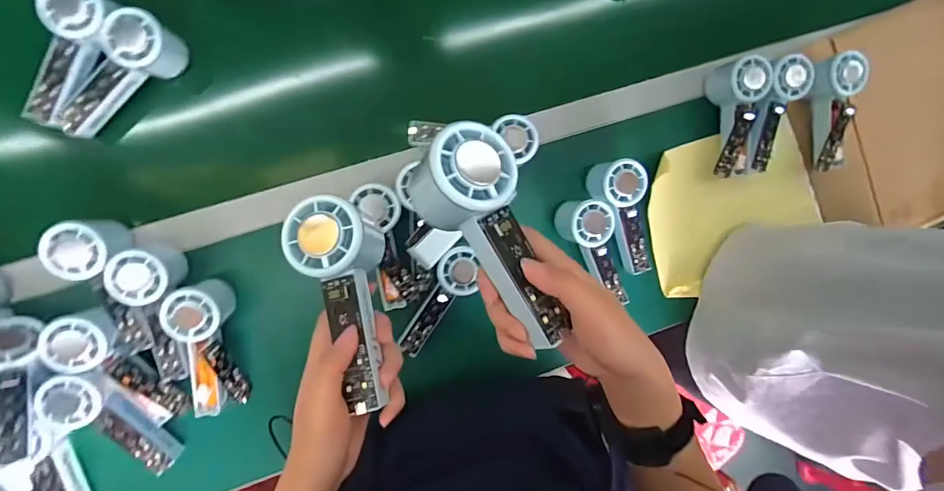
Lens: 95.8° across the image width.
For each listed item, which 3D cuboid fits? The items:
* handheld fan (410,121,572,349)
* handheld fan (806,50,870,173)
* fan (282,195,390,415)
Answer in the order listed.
[{"bbox_3d":[0.017,-0.005,0.290,0.064,0.054,0.154,-38,101,-23],"label":"handheld fan"},{"bbox_3d":[0.502,-0.183,0.592,0.052,0.055,0.151,-10,94,-8],"label":"handheld fan"},{"bbox_3d":[-0.090,0.040,0.313,0.060,0.045,0.146,-14,88,-8],"label":"fan"}]

